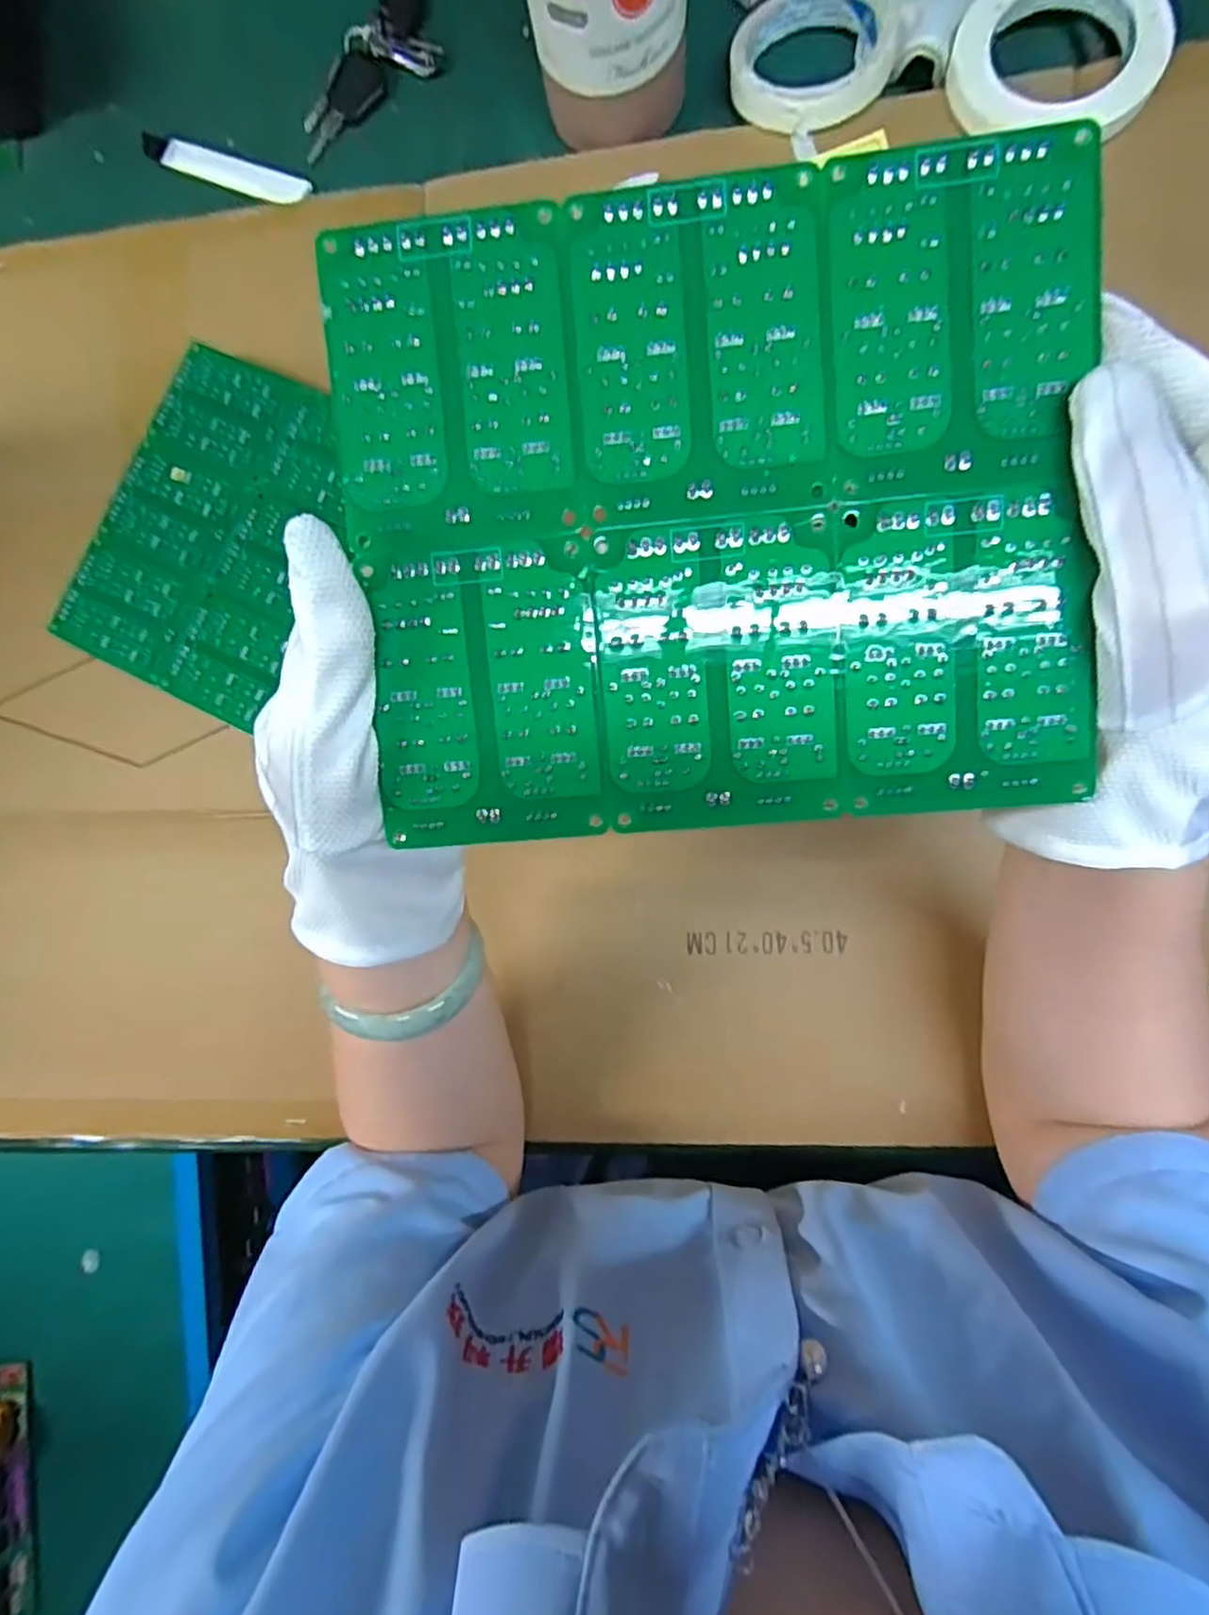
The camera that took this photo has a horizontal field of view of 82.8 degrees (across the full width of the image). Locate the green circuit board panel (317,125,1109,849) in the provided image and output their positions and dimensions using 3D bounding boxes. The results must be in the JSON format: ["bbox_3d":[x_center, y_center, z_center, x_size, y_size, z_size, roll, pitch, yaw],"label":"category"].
[{"bbox_3d":[0.029,-0.082,0.195,0.201,0.004,0.172,-4,97,5],"label":"green circuit board panel"}]

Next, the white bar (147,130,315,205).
[{"bbox_3d":[-0.274,-0.462,0.493,0.144,0.007,0.030,28,91,8],"label":"white bar"}]

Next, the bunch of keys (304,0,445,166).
[{"bbox_3d":[-0.148,-0.520,0.474,0.069,0.019,0.159,39,92,8],"label":"bunch of keys"}]

